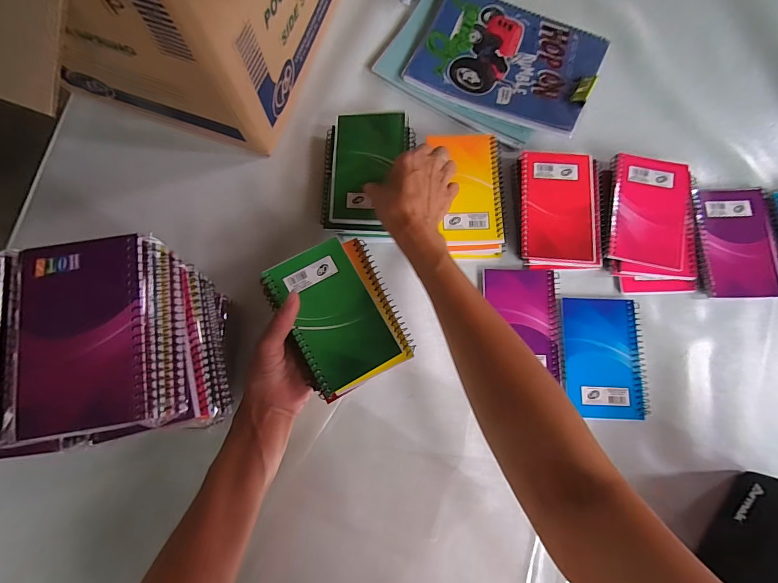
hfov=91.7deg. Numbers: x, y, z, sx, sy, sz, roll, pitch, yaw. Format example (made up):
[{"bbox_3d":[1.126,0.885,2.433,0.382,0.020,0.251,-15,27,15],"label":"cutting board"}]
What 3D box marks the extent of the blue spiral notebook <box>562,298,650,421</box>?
[{"bbox_3d":[0.234,0.072,0.413,0.083,0.006,0.128,2,78,0],"label":"blue spiral notebook"}]

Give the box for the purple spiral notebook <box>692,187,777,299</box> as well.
[{"bbox_3d":[0.400,-0.060,0.433,0.092,0.014,0.135,-2,78,0],"label":"purple spiral notebook"}]

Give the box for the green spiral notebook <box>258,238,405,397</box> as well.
[{"bbox_3d":[-0.055,0.020,0.355,0.082,0.009,0.129,-30,80,-6],"label":"green spiral notebook"}]

